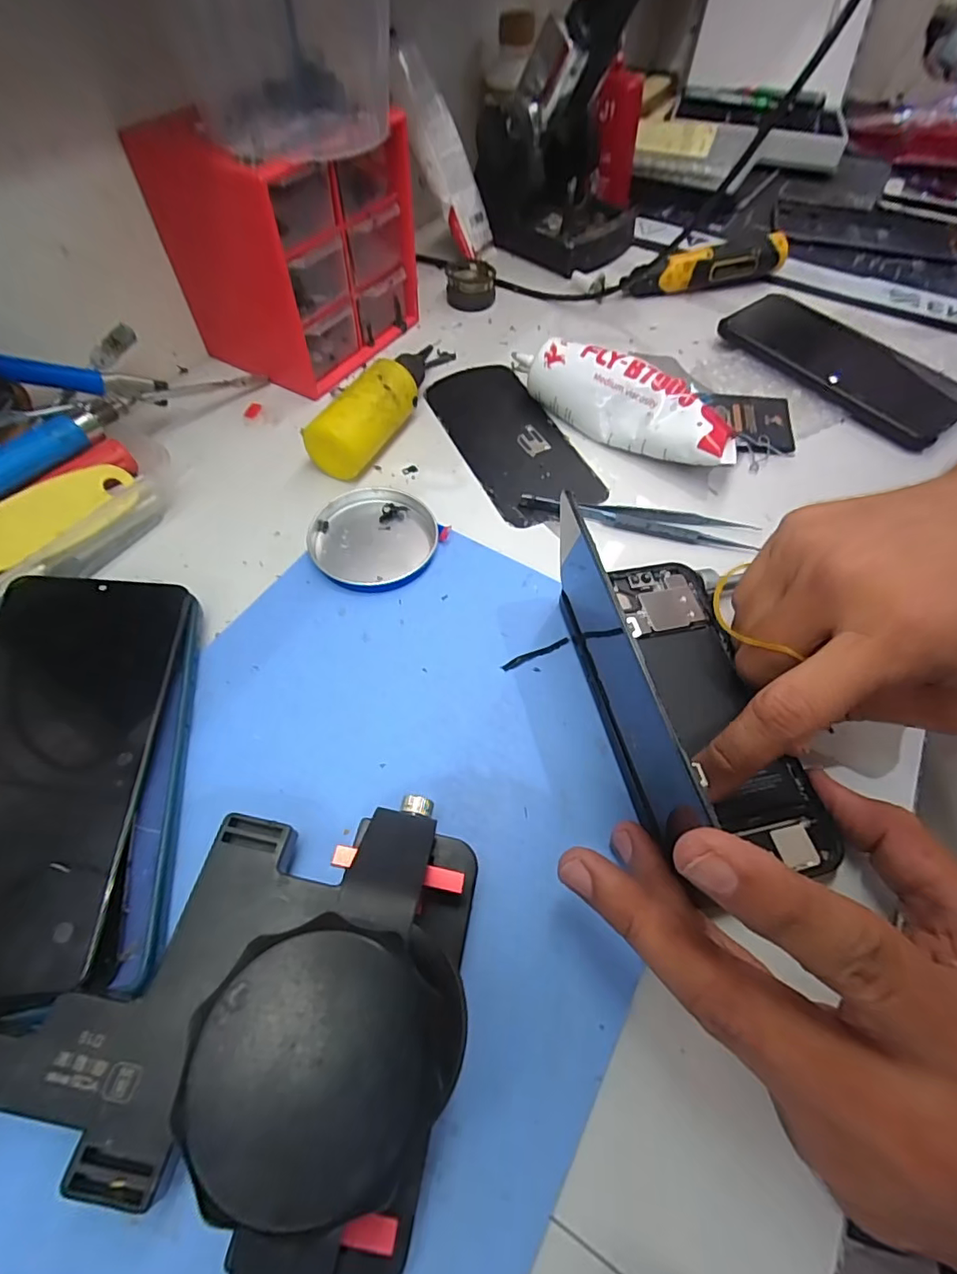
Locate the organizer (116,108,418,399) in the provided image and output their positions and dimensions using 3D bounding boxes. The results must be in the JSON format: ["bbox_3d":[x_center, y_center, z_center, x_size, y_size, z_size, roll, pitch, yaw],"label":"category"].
[{"bbox_3d":[-0.117,-0.251,0.341,0.102,0.120,0.123,24,59,14],"label":"organizer"}]

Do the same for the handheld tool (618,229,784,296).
[{"bbox_3d":[0.191,-0.308,0.438,0.141,0.030,0.022,-15,58,-11],"label":"handheld tool"}]

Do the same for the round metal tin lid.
[{"bbox_3d":[-0.056,-0.051,0.278,0.065,0.012,0.064,-4,57,-4],"label":"round metal tin lid"}]

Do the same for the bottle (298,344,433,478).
[{"bbox_3d":[-0.054,-0.148,0.330,0.034,0.036,0.121,25,59,14],"label":"bottle"}]

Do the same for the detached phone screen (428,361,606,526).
[{"bbox_3d":[0.019,-0.131,0.340,0.069,0.005,0.146,-20,59,-14],"label":"detached phone screen"}]

